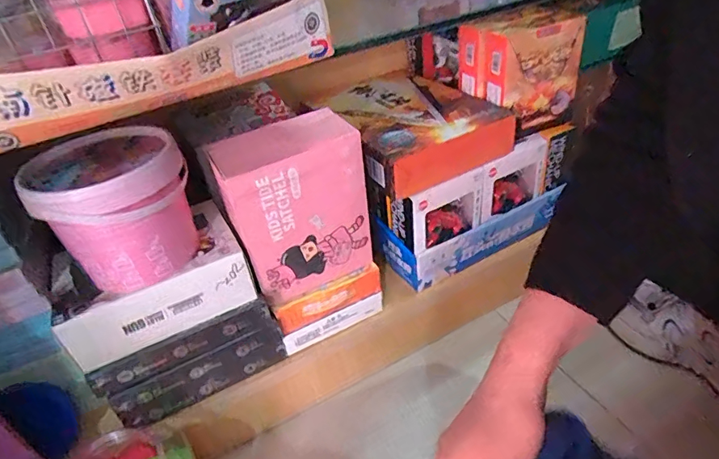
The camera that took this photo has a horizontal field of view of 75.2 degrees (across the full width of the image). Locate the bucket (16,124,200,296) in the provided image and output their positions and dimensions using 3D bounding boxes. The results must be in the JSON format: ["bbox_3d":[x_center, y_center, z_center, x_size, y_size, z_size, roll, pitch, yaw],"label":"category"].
[{"bbox_3d":[-0.223,-0.017,0.443,0.123,0.118,0.108,-27,40,-24],"label":"bucket"}]

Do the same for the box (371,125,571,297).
[{"bbox_3d":[0.169,-0.037,0.665,0.293,0.144,0.079,-24,39,-21],"label":"box"}]

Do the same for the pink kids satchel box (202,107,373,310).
[{"bbox_3d":[-0.068,-0.026,0.520,0.149,0.199,0.063,-24,39,-20],"label":"pink kids satchel box"}]

